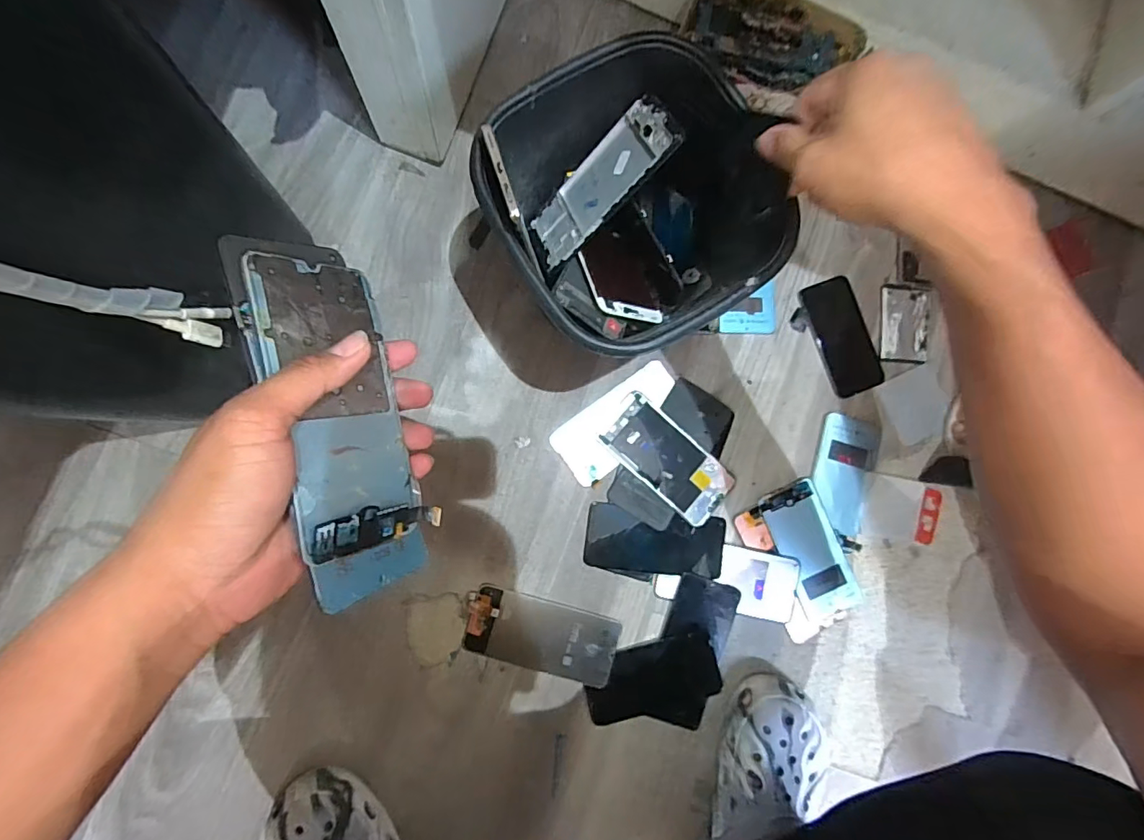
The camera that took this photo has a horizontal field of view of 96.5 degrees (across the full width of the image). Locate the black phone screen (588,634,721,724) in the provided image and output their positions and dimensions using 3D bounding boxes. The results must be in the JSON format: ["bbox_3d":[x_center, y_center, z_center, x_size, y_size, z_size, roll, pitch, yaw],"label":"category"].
[{"bbox_3d":[0.087,0.277,0.552,0.143,0.009,0.071,-13,85,-7],"label":"black phone screen"}]

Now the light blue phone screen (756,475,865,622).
[{"bbox_3d":[0.277,0.150,0.589,0.073,0.006,0.155,-22,89,-7],"label":"light blue phone screen"}]

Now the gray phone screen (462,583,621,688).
[{"bbox_3d":[-0.031,0.229,0.540,0.160,0.020,0.070,17,84,-6],"label":"gray phone screen"}]

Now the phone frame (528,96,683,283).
[{"bbox_3d":[0.020,-0.202,0.443,0.153,0.009,0.072,-38,57,30],"label":"phone frame"}]

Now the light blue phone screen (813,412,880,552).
[{"bbox_3d":[0.323,0.071,0.602,0.075,0.011,0.150,16,83,-11],"label":"light blue phone screen"}]

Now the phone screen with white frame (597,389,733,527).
[{"bbox_3d":[0.107,0.044,0.576,0.155,0.013,0.072,42,82,-2],"label":"phone screen with white frame"}]

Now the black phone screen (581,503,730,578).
[{"bbox_3d":[0.095,0.136,0.569,0.156,0.009,0.067,7,85,-6],"label":"black phone screen"}]

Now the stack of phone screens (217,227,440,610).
[{"bbox_3d":[-0.121,-0.001,0.266,0.012,0.072,0.182,-14,92,33],"label":"stack of phone screens"}]

